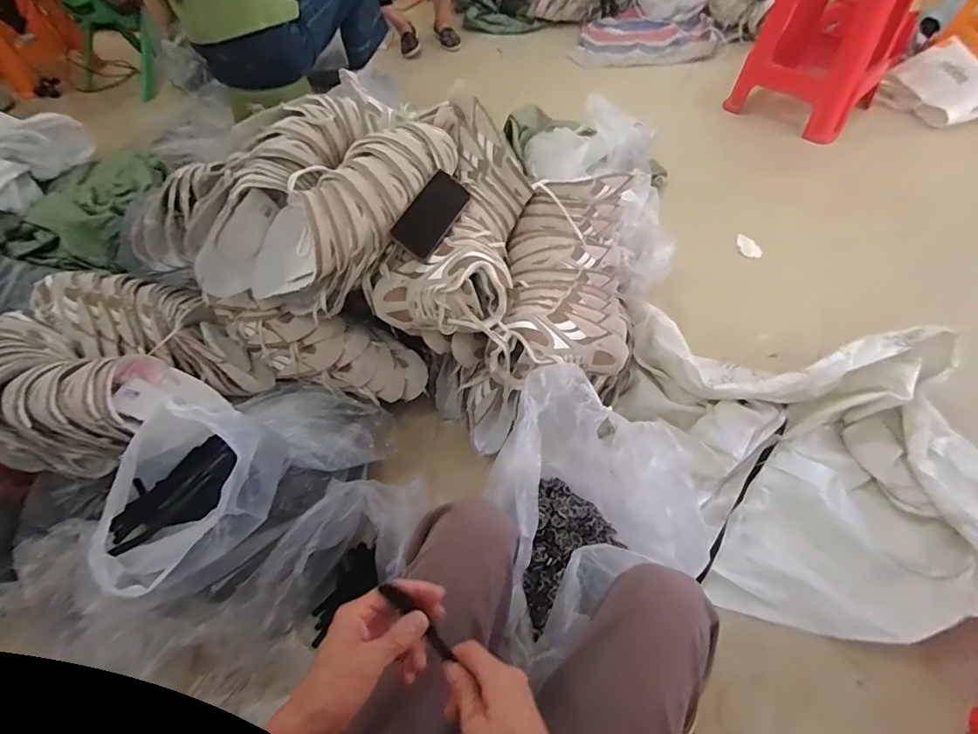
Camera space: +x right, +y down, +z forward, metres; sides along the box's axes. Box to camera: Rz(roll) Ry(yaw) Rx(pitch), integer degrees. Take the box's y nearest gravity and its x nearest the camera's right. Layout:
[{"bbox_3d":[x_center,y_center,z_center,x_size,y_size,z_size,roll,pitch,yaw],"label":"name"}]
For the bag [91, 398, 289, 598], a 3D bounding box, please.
[{"bbox_3d":[-0.463,0.162,0.728,0.276,0.228,0.199,-30,59,-18],"label":"bag"}]

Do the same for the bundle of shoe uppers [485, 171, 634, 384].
[{"bbox_3d":[0.145,-0.181,0.910,0.224,0.149,0.438,7,55,7],"label":"bundle of shoe uppers"}]

